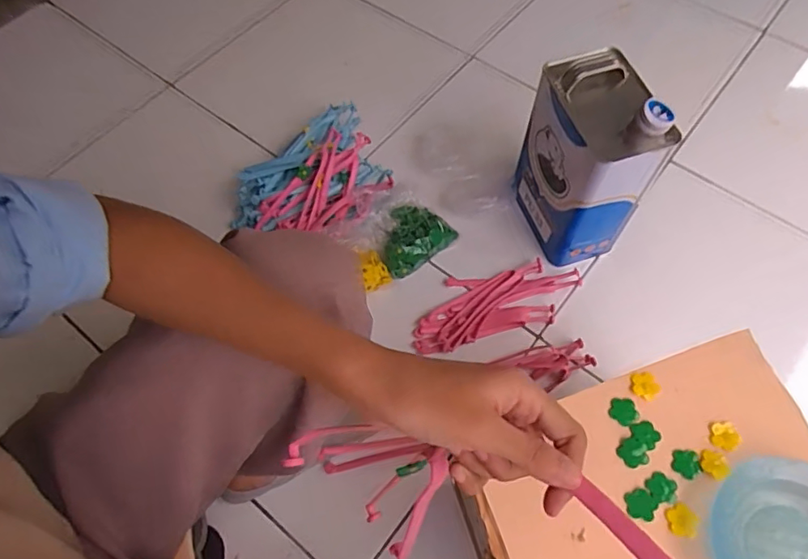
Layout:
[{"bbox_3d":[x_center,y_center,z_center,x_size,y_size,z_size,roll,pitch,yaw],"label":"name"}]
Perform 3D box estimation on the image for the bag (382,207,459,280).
[{"bbox_3d":[0.012,-0.064,0.800,0.119,0.036,0.084,-33,67,-14],"label":"bag"}]

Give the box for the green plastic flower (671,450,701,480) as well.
[{"bbox_3d":[0.231,0.151,0.436,0.023,0.004,0.022,-3,63,0],"label":"green plastic flower"}]

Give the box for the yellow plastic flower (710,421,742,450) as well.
[{"bbox_3d":[0.266,0.130,0.441,0.024,0.004,0.022,-1,63,1],"label":"yellow plastic flower"}]

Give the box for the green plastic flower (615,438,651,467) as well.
[{"bbox_3d":[0.189,0.143,0.440,0.024,0.004,0.023,2,63,2],"label":"green plastic flower"}]

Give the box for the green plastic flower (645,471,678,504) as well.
[{"bbox_3d":[0.209,0.168,0.430,0.022,0.004,0.024,-1,63,1],"label":"green plastic flower"}]

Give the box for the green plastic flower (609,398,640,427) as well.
[{"bbox_3d":[0.190,0.112,0.457,0.024,0.004,0.024,-1,63,1],"label":"green plastic flower"}]

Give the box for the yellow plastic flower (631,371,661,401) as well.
[{"bbox_3d":[0.212,0.093,0.466,0.024,0.004,0.023,-1,63,1],"label":"yellow plastic flower"}]

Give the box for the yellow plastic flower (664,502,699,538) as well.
[{"bbox_3d":[0.216,0.186,0.412,0.026,0.004,0.024,8,63,5],"label":"yellow plastic flower"}]

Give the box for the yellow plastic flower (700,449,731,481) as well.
[{"bbox_3d":[0.251,0.149,0.428,0.019,0.005,0.022,24,66,13],"label":"yellow plastic flower"}]

